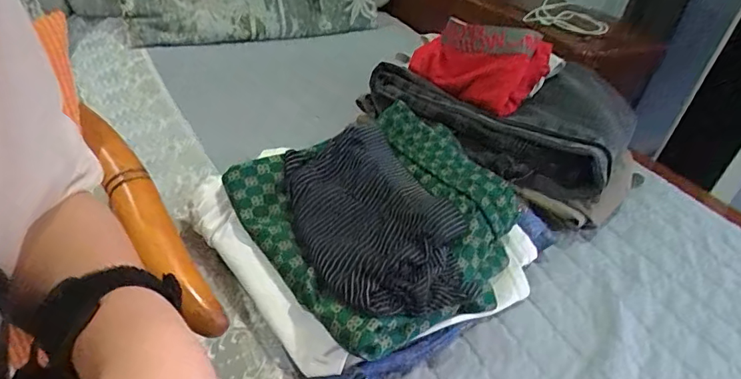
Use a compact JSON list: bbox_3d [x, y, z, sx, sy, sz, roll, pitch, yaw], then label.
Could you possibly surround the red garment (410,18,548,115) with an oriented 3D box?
[{"bbox_3d":[0.147,-0.190,0.703,0.086,0.100,0.205,-24,48,-38],"label":"red garment"}]

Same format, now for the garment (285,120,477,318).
[{"bbox_3d":[0.001,0.023,0.499,0.145,0.045,0.237,-9,41,-21],"label":"garment"}]

